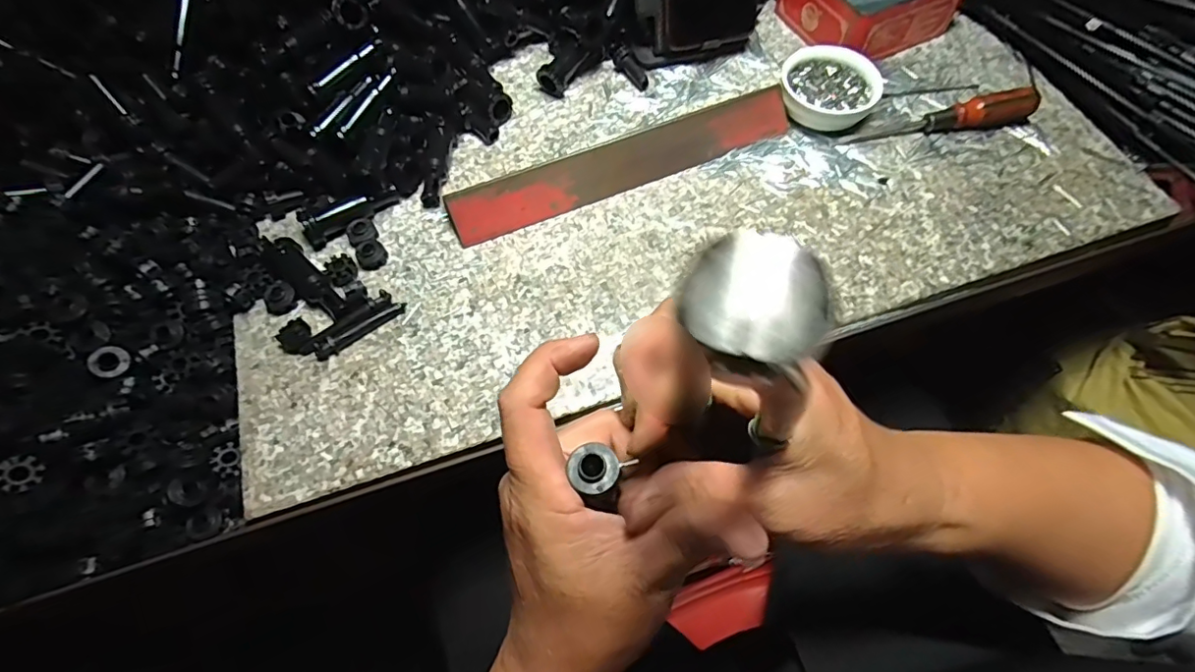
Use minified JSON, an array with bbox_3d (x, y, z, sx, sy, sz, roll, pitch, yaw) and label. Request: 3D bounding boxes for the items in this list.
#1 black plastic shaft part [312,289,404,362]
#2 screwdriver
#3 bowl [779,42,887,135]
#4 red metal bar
[{"bbox_3d":[-0.151,-0.008,0.345,0.058,0.009,0.017,-37,68,-16],"label":"black plastic shaft part"},{"bbox_3d":[0.251,-0.163,0.405,0.140,0.027,0.017,-8,64,-3],"label":"screwdriver"},{"bbox_3d":[0.174,-0.189,0.416,0.070,0.023,0.068,0,63,1],"label":"bowl"},{"bbox_3d":[0.022,-0.125,0.389,0.257,0.020,0.031,-23,65,-10],"label":"red metal bar"}]

